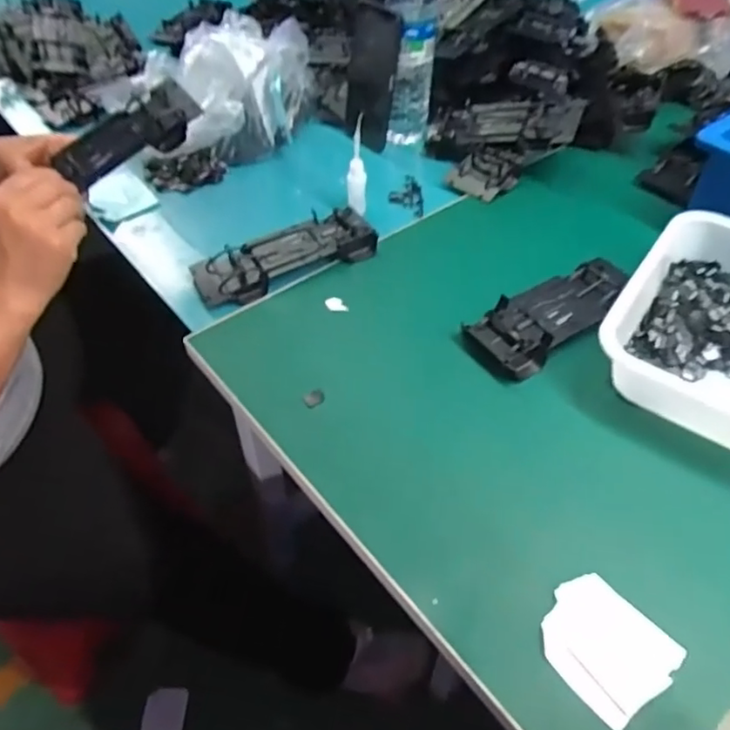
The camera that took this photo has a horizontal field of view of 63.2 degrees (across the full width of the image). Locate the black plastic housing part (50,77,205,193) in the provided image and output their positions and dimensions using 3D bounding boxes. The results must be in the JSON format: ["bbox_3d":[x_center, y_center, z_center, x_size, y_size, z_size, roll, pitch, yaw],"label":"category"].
[{"bbox_3d":[-0.241,-0.239,0.613,0.145,0.035,0.070,-33,55,-4],"label":"black plastic housing part"}]

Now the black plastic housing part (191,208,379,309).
[{"bbox_3d":[-0.087,-0.119,0.642,0.193,0.033,0.075,-23,53,-20],"label":"black plastic housing part"}]

